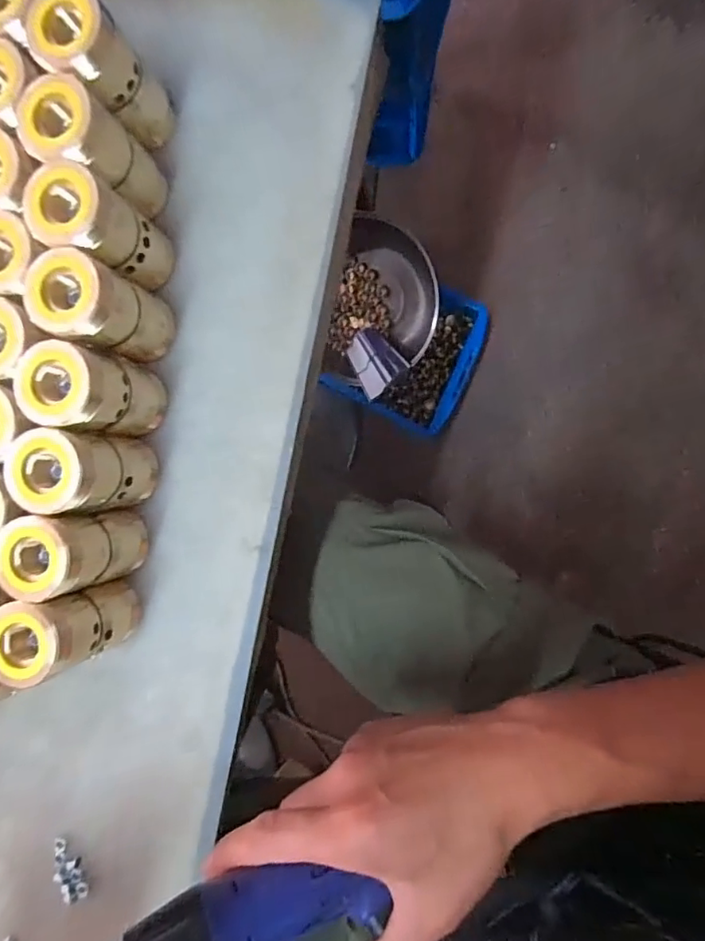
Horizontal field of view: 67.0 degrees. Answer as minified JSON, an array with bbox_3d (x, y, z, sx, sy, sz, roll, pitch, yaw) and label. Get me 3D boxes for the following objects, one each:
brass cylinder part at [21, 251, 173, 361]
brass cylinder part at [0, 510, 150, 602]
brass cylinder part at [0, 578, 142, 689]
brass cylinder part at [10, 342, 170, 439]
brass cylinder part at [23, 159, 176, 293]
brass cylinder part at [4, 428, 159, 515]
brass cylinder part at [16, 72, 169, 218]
[{"bbox_3d":[-0.131,-0.085,0.286,0.041,0.072,0.038,0,91,9],"label":"brass cylinder part"},{"bbox_3d":[-0.148,0.043,0.287,0.042,0.071,0.042,-9,90,9],"label":"brass cylinder part"},{"bbox_3d":[-0.152,0.083,0.289,0.040,0.073,0.038,0,91,9],"label":"brass cylinder part"},{"bbox_3d":[-0.136,-0.042,0.285,0.041,0.071,0.040,0,91,9],"label":"brass cylinder part"},{"bbox_3d":[-0.134,-0.128,0.286,0.044,0.069,0.036,22,94,8],"label":"brass cylinder part"},{"bbox_3d":[-0.141,0.001,0.287,0.039,0.069,0.040,-4,90,9],"label":"brass cylinder part"},{"bbox_3d":[-0.136,-0.168,0.288,0.042,0.076,0.041,-42,85,7],"label":"brass cylinder part"}]

